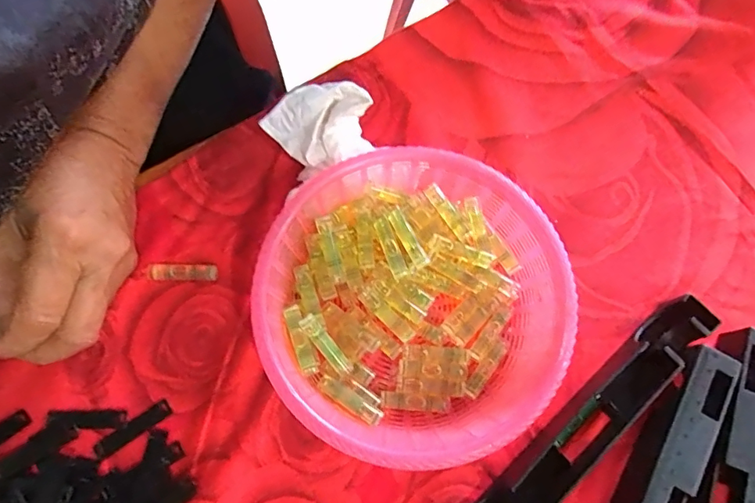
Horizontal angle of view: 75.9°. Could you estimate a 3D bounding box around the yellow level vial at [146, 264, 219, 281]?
[{"bbox_3d":[-0.123,0.013,0.306,0.041,0.005,0.009,1,73,-1],"label":"yellow level vial"}]

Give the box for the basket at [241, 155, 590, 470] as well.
[{"bbox_3d":[0.019,0.030,0.280,0.166,0.050,0.163,0,73,-1],"label":"basket"}]

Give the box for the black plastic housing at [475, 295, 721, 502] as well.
[{"bbox_3d":[0.118,0.101,0.274,0.192,0.028,0.029,-41,78,-12],"label":"black plastic housing"}]

